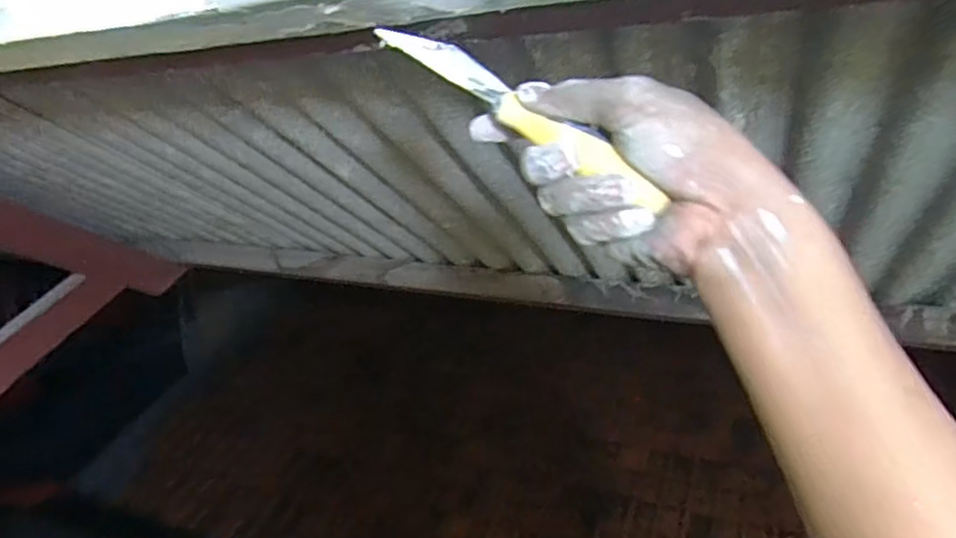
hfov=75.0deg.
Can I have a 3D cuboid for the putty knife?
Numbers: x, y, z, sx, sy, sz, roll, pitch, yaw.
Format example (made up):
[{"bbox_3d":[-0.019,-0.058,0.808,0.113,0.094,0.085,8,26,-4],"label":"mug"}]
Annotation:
[{"bbox_3d":[0.023,-0.087,0.332,0.062,0.012,0.191,-10,42,-42],"label":"putty knife"}]

